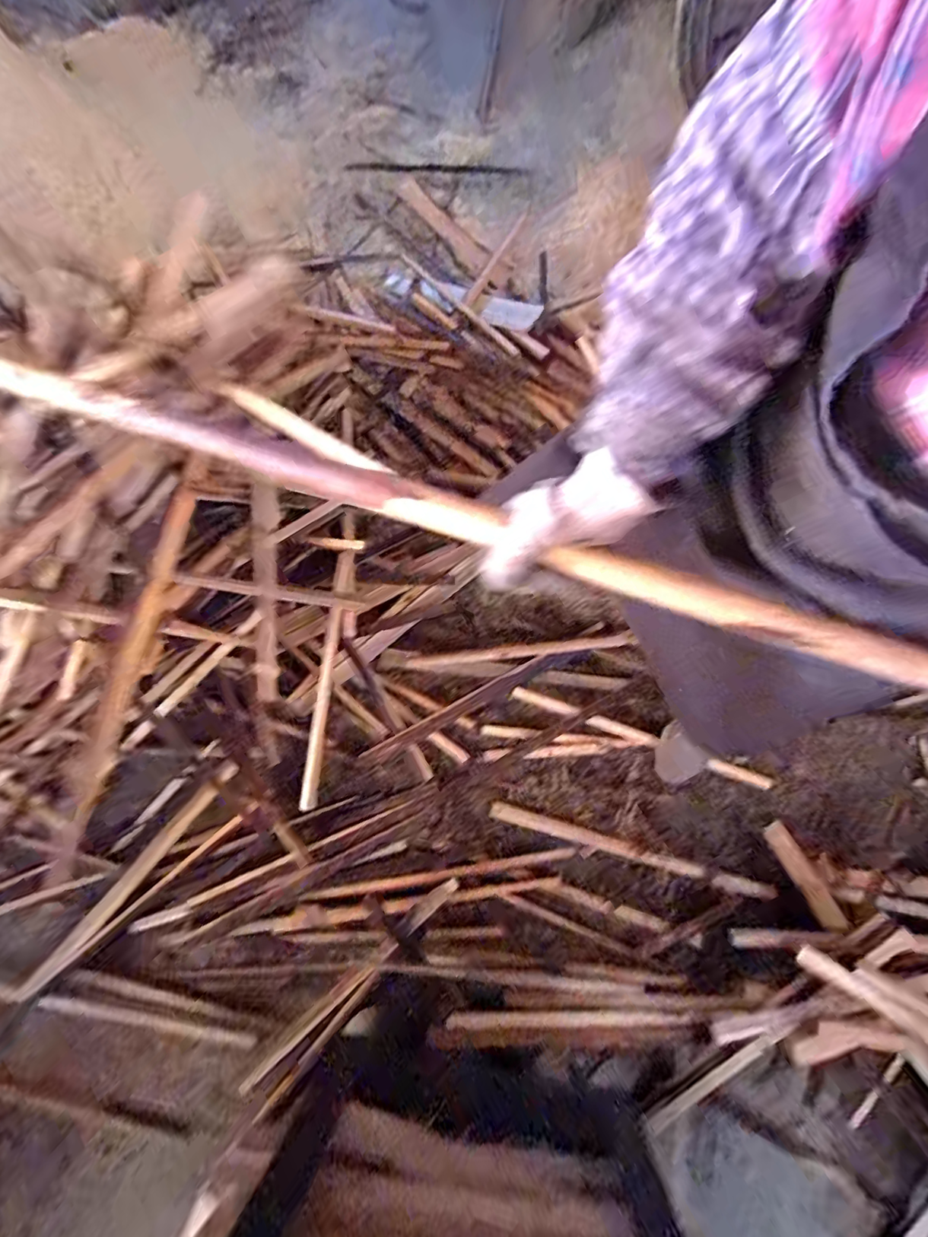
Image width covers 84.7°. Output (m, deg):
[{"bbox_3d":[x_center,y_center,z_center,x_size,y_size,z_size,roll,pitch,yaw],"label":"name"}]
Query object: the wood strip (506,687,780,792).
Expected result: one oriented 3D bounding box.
[{"bbox_3d":[0.325,0.218,0.936,0.482,0.013,0.025,18,77,10],"label":"wood strip"}]

